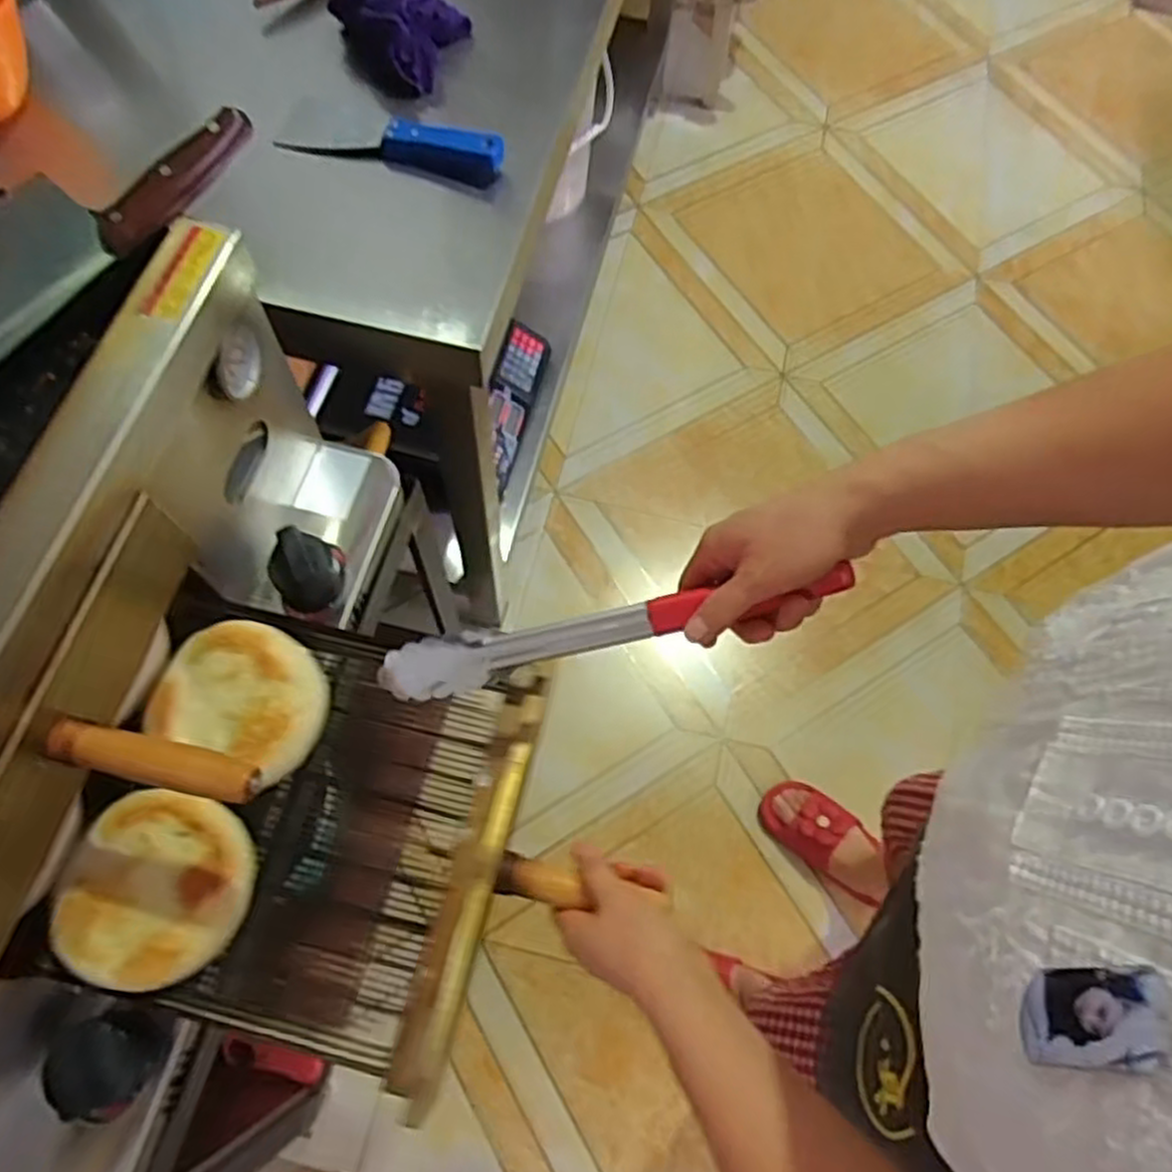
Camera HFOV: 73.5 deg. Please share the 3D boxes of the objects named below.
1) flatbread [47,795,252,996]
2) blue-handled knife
[{"bbox_3d":[-0.290,0.204,0.531,0.117,0.015,0.119,11,67,2],"label":"flatbread"},{"bbox_3d":[-0.176,-0.422,0.746,0.197,0.034,0.048,9,67,1],"label":"blue-handled knife"}]

